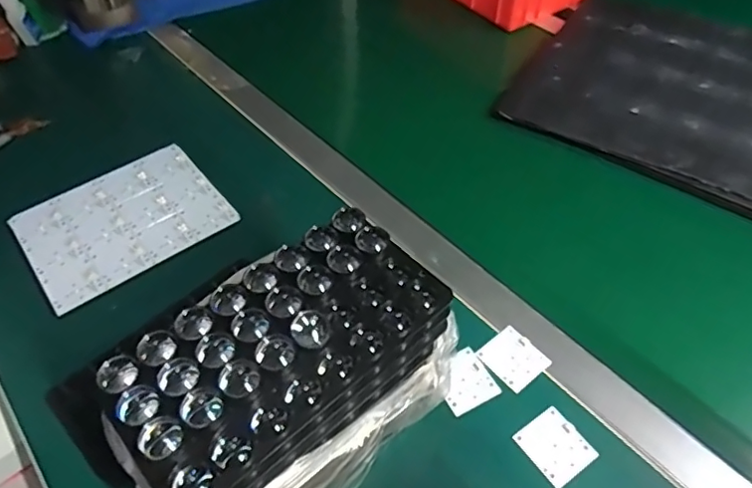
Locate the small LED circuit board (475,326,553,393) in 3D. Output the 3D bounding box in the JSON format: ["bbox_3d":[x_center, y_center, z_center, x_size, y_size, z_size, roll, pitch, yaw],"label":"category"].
[{"bbox_3d":[0.117,0.097,0.473,0.044,0.004,0.048,-34,56,-23],"label":"small LED circuit board"}]

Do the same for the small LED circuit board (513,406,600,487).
[{"bbox_3d":[0.137,0.154,0.424,0.044,0.004,0.048,-30,55,-20],"label":"small LED circuit board"}]

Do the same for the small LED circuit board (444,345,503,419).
[{"bbox_3d":[0.073,0.113,0.459,0.045,0.005,0.046,-23,53,-17],"label":"small LED circuit board"}]

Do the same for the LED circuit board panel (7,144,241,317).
[{"bbox_3d":[-0.250,-0.026,0.549,0.179,0.007,0.147,-33,59,-24],"label":"LED circuit board panel"}]

